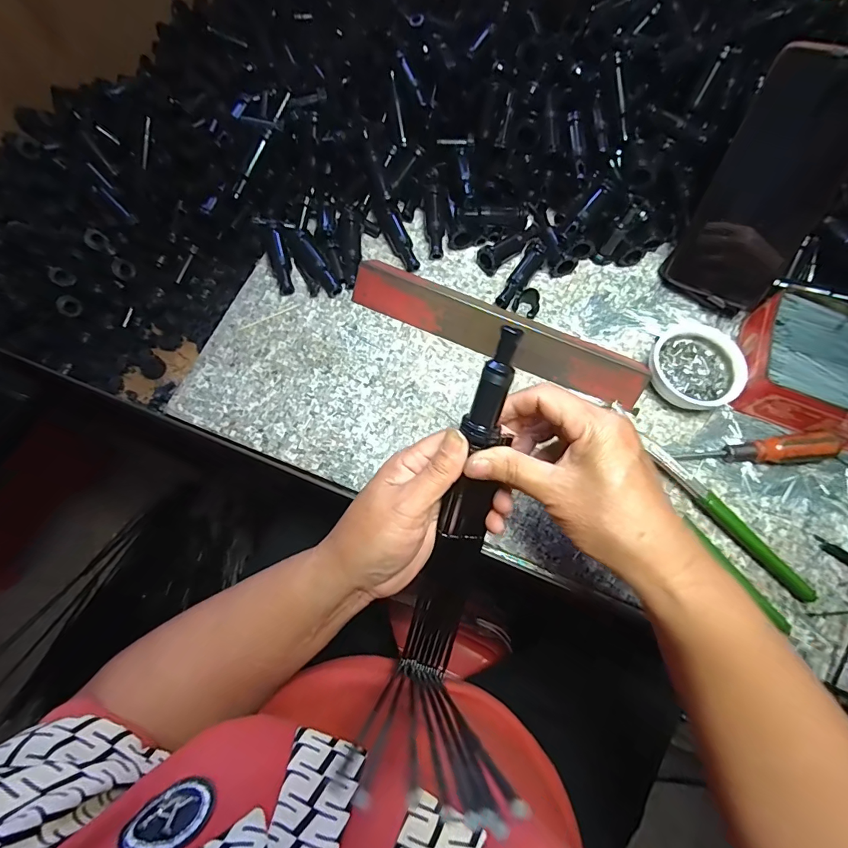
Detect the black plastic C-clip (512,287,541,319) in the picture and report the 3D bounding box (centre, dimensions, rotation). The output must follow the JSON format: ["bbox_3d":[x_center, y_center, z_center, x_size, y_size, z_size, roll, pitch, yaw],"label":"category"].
[{"bbox_3d":[0.091,-0.107,0.388,0.022,0.020,0.015,28,72,9],"label":"black plastic C-clip"}]

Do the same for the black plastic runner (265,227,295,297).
[{"bbox_3d":[-0.131,-0.146,0.398,0.017,0.017,0.061,-16,85,-6],"label":"black plastic runner"}]

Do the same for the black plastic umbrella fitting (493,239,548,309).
[{"bbox_3d":[0.089,-0.135,0.398,0.018,0.017,0.068,33,73,11],"label":"black plastic umbrella fitting"}]

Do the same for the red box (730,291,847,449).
[{"bbox_3d":[0.320,-0.046,0.357,0.114,0.038,0.106,23,71,7],"label":"red box"}]

